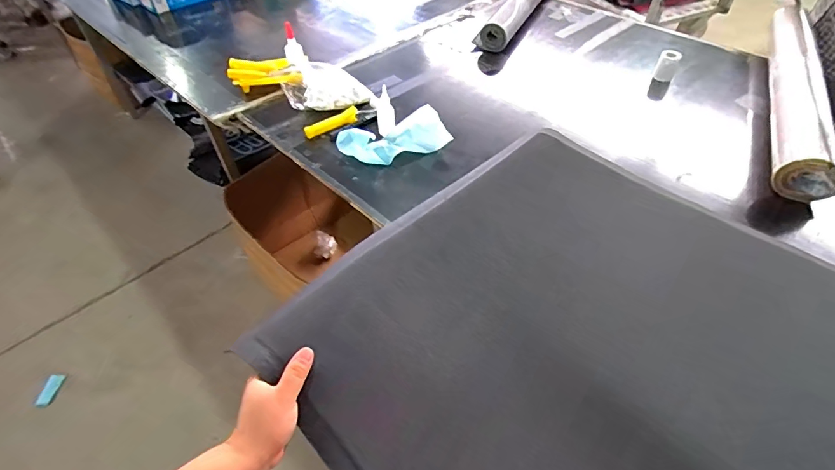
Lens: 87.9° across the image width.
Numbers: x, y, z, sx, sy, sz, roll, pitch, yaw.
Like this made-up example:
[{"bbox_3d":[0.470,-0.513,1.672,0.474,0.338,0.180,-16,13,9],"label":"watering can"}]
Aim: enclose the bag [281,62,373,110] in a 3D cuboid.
[{"bbox_3d":[-0.222,-0.372,1.081,0.214,0.083,0.127,-4,49,-3],"label":"bag"}]

